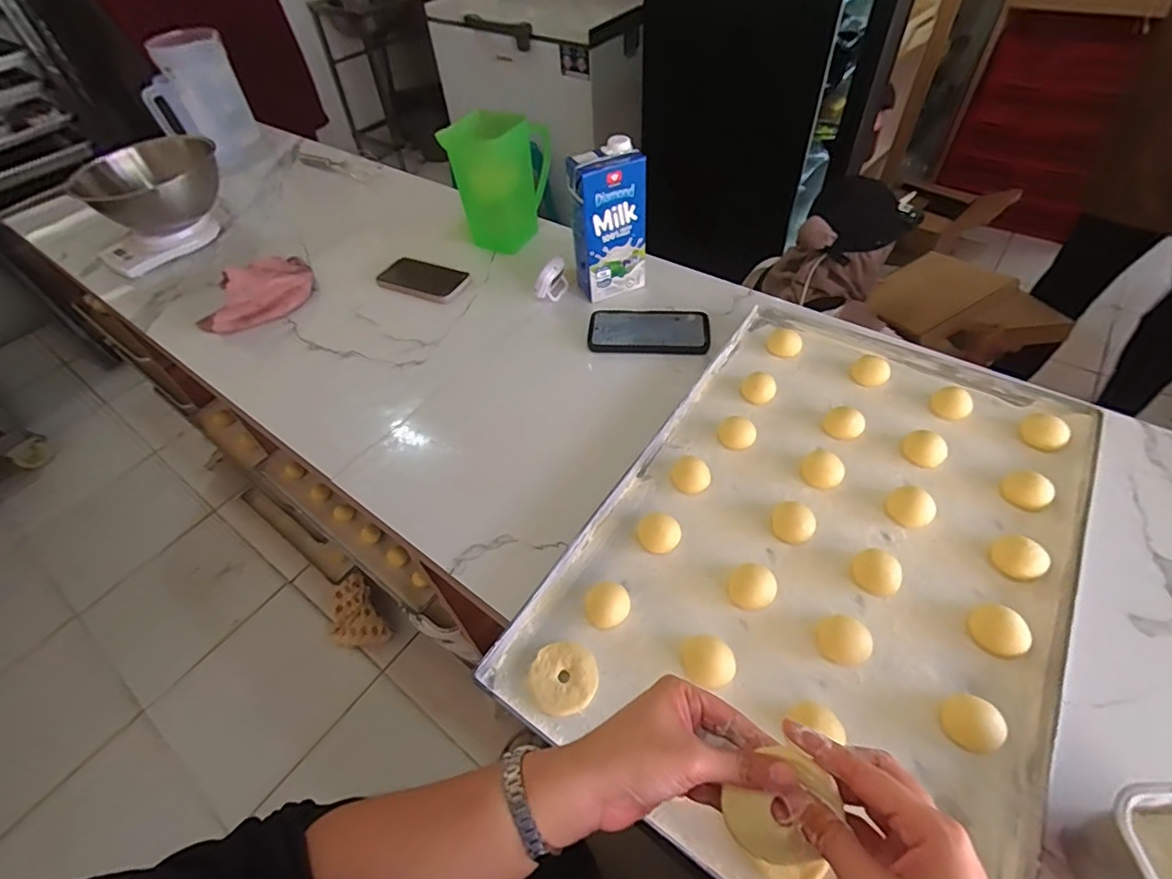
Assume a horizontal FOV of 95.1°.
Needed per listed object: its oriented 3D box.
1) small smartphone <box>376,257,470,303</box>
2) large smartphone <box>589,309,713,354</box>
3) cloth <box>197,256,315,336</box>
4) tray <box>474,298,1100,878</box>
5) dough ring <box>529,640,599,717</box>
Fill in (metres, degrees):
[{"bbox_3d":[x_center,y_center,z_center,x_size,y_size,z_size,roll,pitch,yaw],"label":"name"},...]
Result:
[{"bbox_3d":[-0.270,-0.263,0.881,0.151,0.010,0.077,21,63,15],"label":"small smartphone"},{"bbox_3d":[0.092,-0.158,0.774,0.169,0.017,0.091,6,52,10],"label":"large smartphone"},{"bbox_3d":[-0.519,-0.235,0.851,0.083,0.086,0.189,33,60,27],"label":"cloth"},{"bbox_3d":[0.244,0.092,0.546,0.411,0.025,0.614,26,58,24],"label":"tray"},{"bbox_3d":[-0.020,0.212,0.477,0.058,0.010,0.060,-3,51,3],"label":"dough ring"}]

